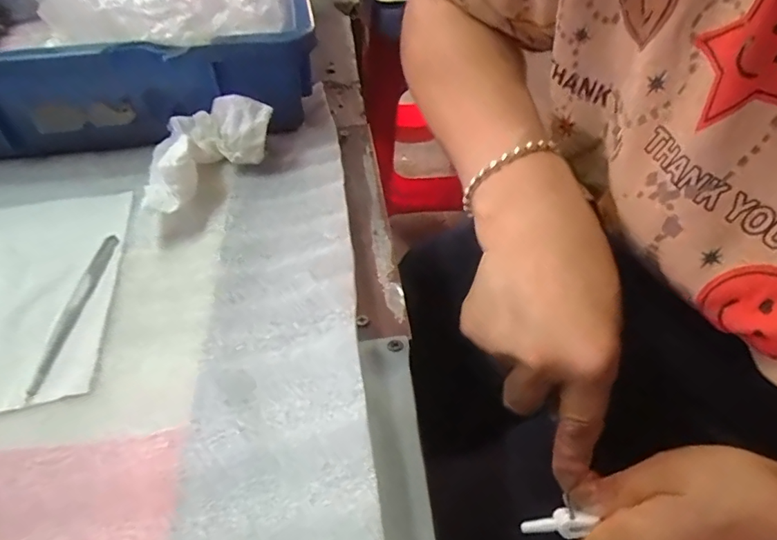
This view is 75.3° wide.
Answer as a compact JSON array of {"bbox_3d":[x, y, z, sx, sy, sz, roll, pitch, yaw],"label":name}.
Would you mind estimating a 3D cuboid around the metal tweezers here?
[{"bbox_3d":[-0.166,0.018,0.265,0.013,0.004,0.105,-4,47,3],"label":"metal tweezers"}]

